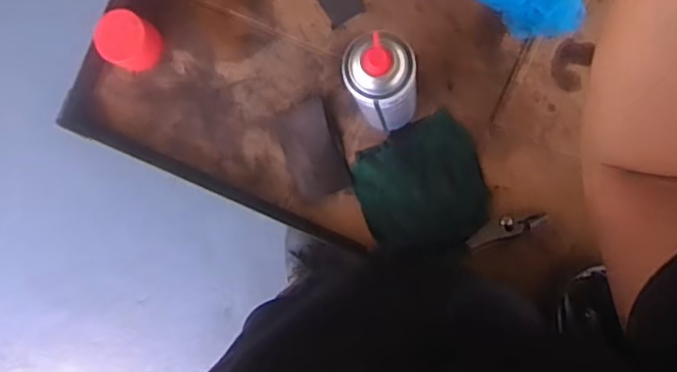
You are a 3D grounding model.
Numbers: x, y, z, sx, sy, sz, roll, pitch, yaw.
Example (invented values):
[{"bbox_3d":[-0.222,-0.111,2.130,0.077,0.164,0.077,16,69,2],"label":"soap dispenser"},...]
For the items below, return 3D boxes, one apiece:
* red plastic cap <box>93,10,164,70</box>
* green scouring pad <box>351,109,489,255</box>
[{"bbox_3d":[-0.257,-0.176,0.775,0.066,0.061,0.062,0,89,7],"label":"red plastic cap"},{"bbox_3d":[0.099,0.003,0.743,0.146,0.017,0.149,-19,86,6],"label":"green scouring pad"}]

